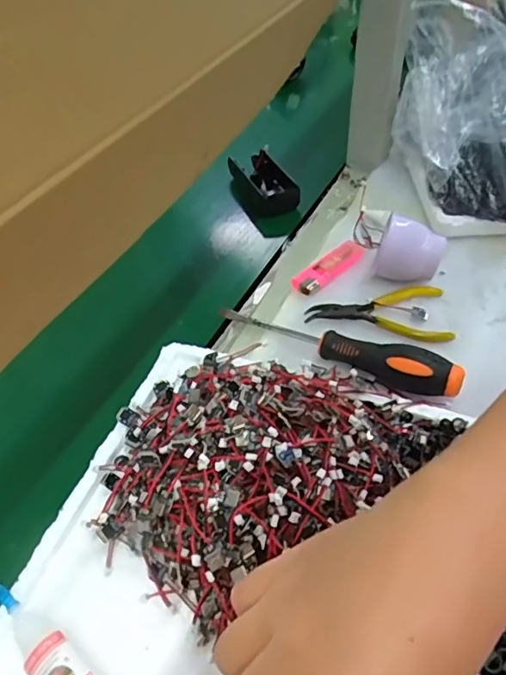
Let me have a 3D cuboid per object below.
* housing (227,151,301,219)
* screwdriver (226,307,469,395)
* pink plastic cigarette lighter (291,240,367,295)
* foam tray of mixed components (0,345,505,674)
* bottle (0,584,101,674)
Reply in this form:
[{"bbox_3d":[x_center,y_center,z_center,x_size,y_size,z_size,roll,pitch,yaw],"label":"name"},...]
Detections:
[{"bbox_3d":[0.009,-0.173,0.569,0.058,0.024,0.113,-14,48,-8],"label":"housing"},{"bbox_3d":[0.062,0.001,0.400,0.195,0.028,0.024,24,53,24],"label":"screwdriver"},{"bbox_3d":[0.069,-0.064,0.467,0.078,0.015,0.021,-34,53,-25],"label":"pink plastic cigarette lighter"},{"bbox_3d":[0.017,0.111,0.276,0.268,0.056,0.250,12,50,18],"label":"foam tray of mixed components"},{"bbox_3d":[-0.104,0.157,0.259,0.090,0.021,0.021,30,56,28],"label":"bottle"}]

